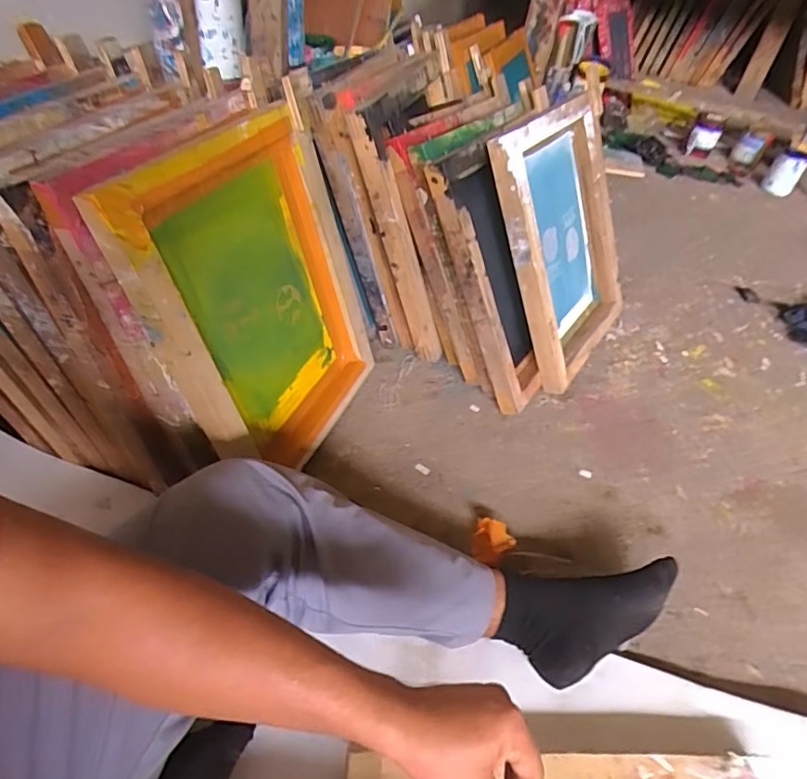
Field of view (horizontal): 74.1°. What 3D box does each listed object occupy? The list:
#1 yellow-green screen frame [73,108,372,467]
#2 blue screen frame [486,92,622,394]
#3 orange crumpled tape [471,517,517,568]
[{"bbox_3d":[-0.188,-0.125,0.790,0.058,0.478,0.404,10,42,25],"label":"yellow-green screen frame"},{"bbox_3d":[0.320,-0.289,1.052,0.051,0.471,0.375,7,38,40],"label":"blue screen frame"},{"bbox_3d":[0.127,0.225,0.796,0.063,0.022,0.060,-31,58,-32],"label":"orange crumpled tape"}]

